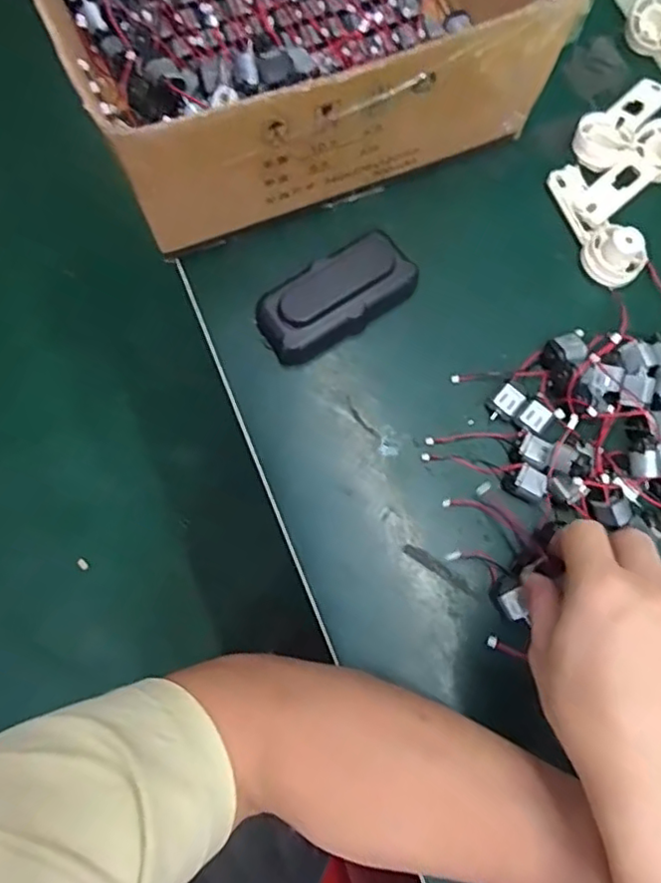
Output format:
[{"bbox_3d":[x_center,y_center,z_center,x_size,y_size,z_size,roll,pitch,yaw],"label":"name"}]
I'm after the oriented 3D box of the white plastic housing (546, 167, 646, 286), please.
[{"bbox_3d":[0.180,-0.151,0.421,0.035,0.027,0.093,-28,77,-9],"label":"white plastic housing"}]

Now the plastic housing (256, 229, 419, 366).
[{"bbox_3d":[0.004,-0.096,0.410,0.107,0.027,0.049,-34,78,-10],"label":"plastic housing"}]

